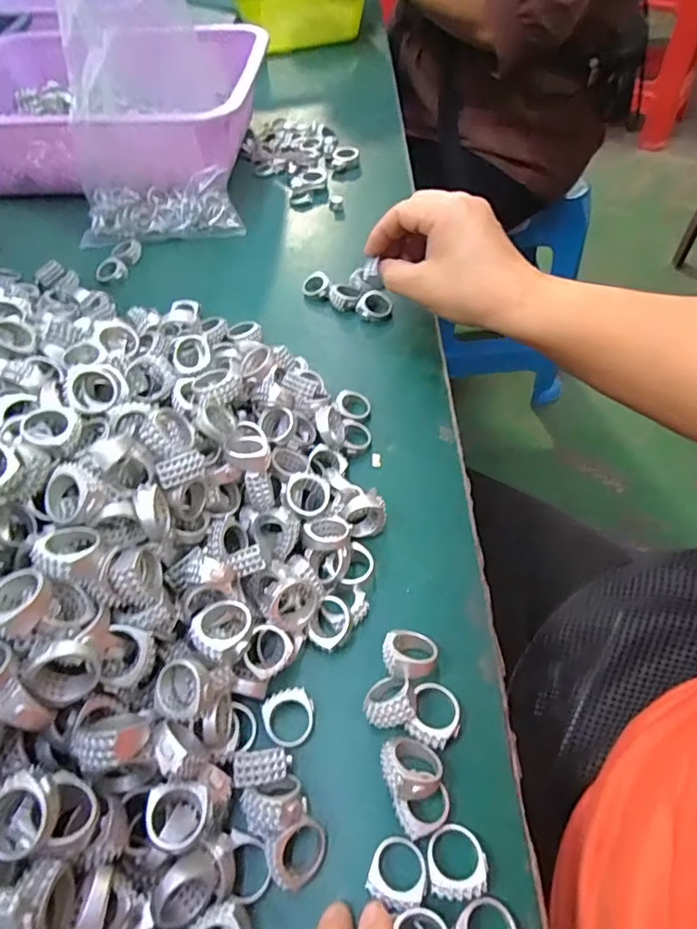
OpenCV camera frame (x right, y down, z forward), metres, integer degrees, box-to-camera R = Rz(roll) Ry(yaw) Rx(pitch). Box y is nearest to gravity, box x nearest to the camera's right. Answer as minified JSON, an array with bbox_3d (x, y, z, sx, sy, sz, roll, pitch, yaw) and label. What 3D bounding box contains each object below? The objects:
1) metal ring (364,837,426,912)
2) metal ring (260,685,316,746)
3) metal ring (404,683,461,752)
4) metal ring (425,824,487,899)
[{"bbox_3d":[0.019,0.156,0.209,0.021,0.007,0.022,18,56,15],"label":"metal ring"},{"bbox_3d":[-0.027,0.113,0.245,0.023,0.011,0.024,-1,54,1],"label":"metal ring"},{"bbox_3d":[0.039,0.110,0.241,0.022,0.016,0.026,14,56,12],"label":"metal ring"},{"bbox_3d":[0.042,0.152,0.210,0.022,0.007,0.024,-1,54,1],"label":"metal ring"}]

